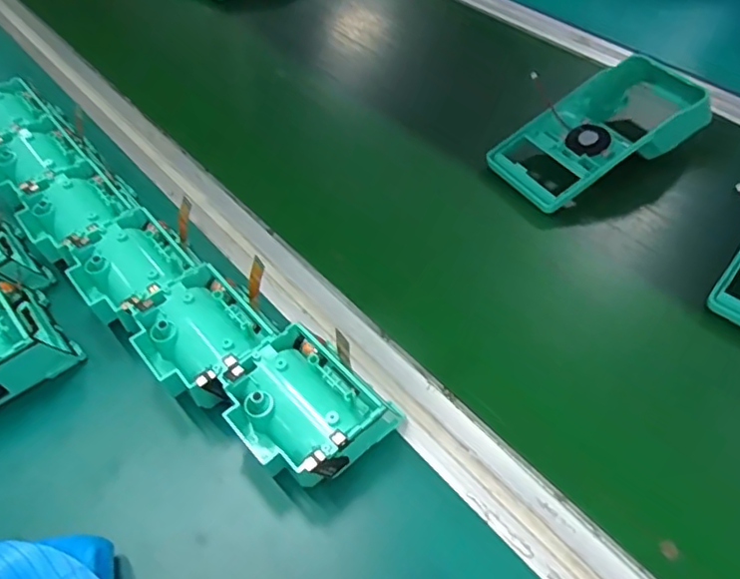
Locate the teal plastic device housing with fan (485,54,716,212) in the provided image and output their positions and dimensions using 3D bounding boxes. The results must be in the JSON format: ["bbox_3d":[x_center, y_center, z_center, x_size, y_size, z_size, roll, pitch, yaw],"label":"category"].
[{"bbox_3d":[0.200,-0.137,0.489,0.201,0.055,0.089,-26,56,-17],"label":"teal plastic device housing with fan"}]

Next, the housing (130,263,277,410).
[{"bbox_3d":[-0.095,0.031,0.341,0.076,0.037,0.066,34,61,25],"label":"housing"}]

